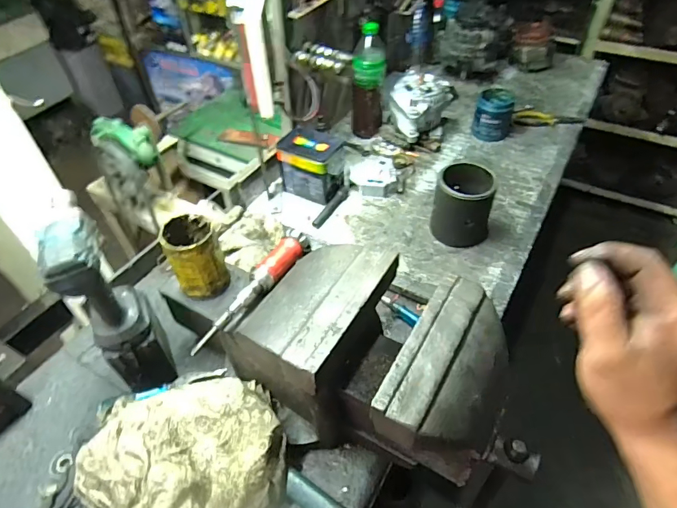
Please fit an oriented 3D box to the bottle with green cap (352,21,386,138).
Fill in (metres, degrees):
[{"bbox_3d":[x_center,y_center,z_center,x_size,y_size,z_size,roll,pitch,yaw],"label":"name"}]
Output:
[{"bbox_3d":[0.073,-0.402,1.082,0.078,0.272,0.064,2,47,4],"label":"bottle with green cap"}]

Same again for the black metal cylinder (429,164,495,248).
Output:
[{"bbox_3d":[0.250,-0.104,0.883,0.114,0.141,0.112,16,49,17],"label":"black metal cylinder"}]

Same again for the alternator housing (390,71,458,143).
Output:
[{"bbox_3d":[0.197,-0.370,1.118,0.143,0.128,0.114,-32,53,-25],"label":"alternator housing"}]

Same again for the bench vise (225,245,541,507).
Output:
[{"bbox_3d":[0.039,0.154,0.592,0.377,0.253,0.189,21,51,21],"label":"bench vise"}]

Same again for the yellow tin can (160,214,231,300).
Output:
[{"bbox_3d":[-0.211,0.006,0.662,0.075,0.114,0.081,-18,48,-14],"label":"yellow tin can"}]

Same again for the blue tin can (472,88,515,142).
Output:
[{"bbox_3d":[0.401,-0.358,1.144,0.095,0.091,0.099,15,49,16],"label":"blue tin can"}]

